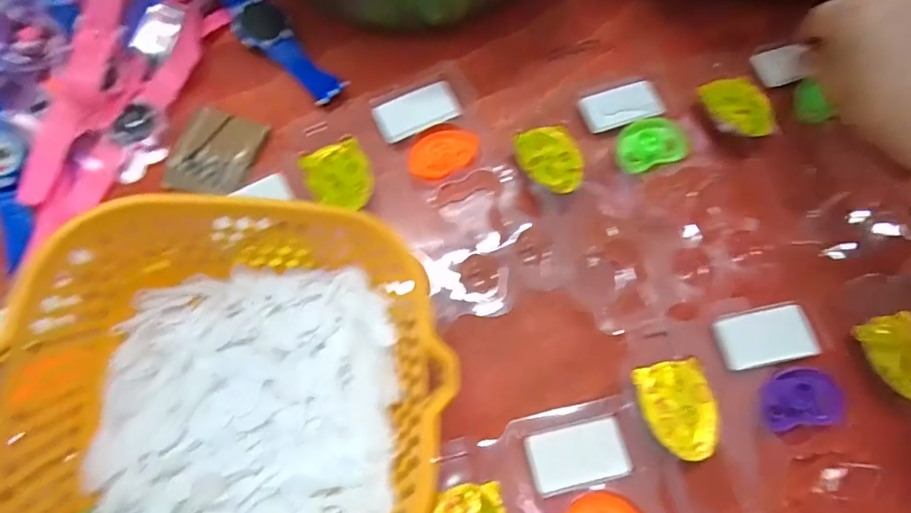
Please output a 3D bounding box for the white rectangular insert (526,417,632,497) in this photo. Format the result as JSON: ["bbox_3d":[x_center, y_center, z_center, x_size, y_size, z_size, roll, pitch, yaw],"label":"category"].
[{"bbox_3d":[0.068,0.110,0.282,0.053,0.004,0.031,-12,72,-6],"label":"white rectangular insert"}]

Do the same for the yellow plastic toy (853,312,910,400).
[{"bbox_3d":[0.262,0.060,0.297,0.034,0.016,0.051,-13,72,-6],"label":"yellow plastic toy"}]

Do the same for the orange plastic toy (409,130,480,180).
[{"bbox_3d":[-0.008,-0.070,0.340,0.051,0.007,0.029,-31,75,-11],"label":"orange plastic toy"}]

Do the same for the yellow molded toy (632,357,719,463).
[{"bbox_3d":[0.125,0.086,0.284,0.041,0.012,0.051,-10,72,-5],"label":"yellow molded toy"}]

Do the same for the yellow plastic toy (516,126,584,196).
[{"bbox_3d":[0.063,-0.062,0.334,0.040,0.014,0.047,-19,73,-8],"label":"yellow plastic toy"}]

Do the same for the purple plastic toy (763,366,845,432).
[{"bbox_3d":[0.195,0.081,0.290,0.044,0.016,0.031,-7,71,-4],"label":"purple plastic toy"}]

